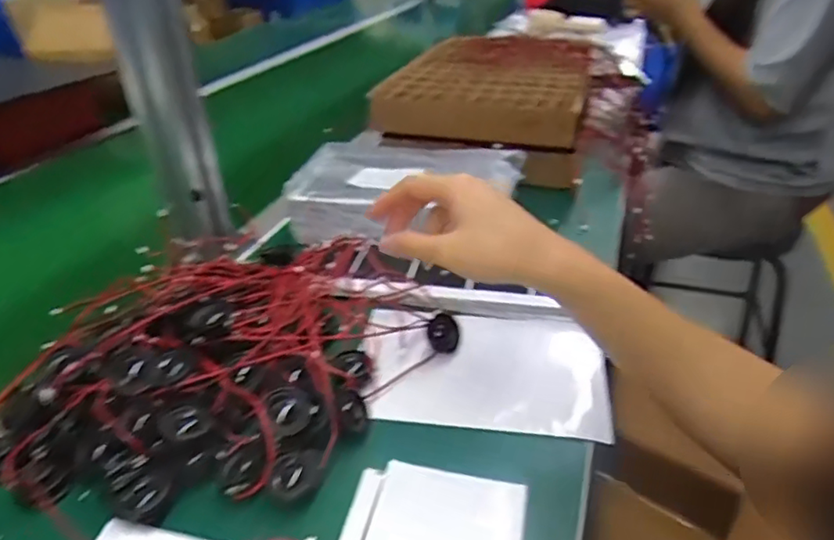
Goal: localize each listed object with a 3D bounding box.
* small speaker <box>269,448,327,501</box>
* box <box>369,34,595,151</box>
[{"bbox_3d":[-0.070,0.118,0.341,0.030,0.009,0.029,-9,31,-10],"label":"small speaker"},{"bbox_3d":[0.116,-0.271,0.835,0.250,0.053,0.404,7,32,17],"label":"box"}]

